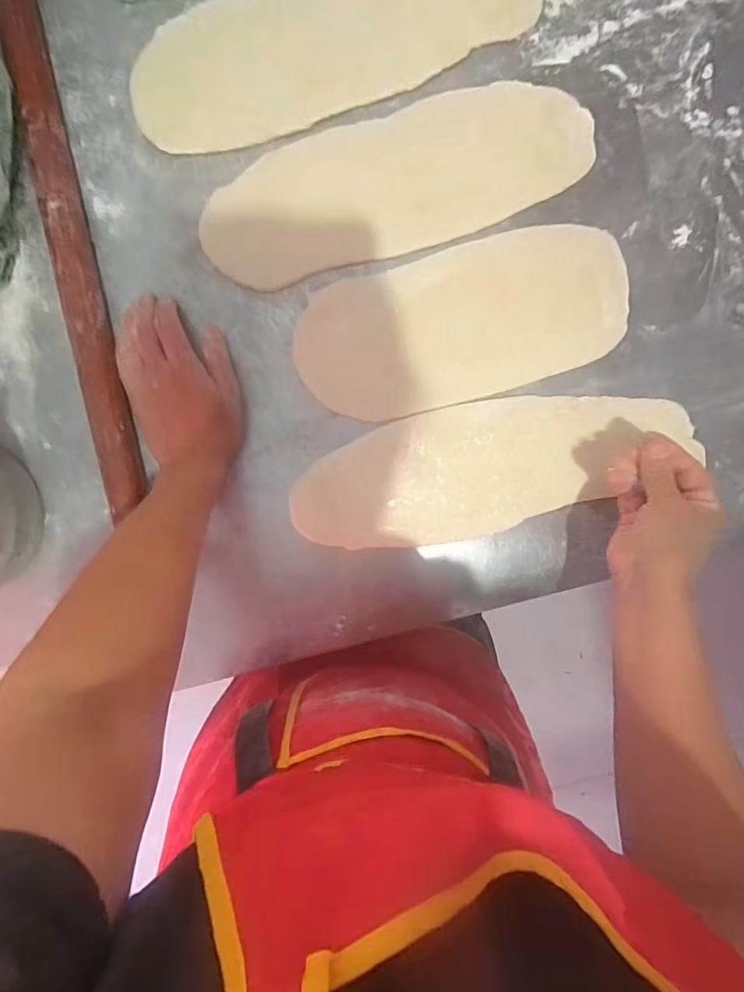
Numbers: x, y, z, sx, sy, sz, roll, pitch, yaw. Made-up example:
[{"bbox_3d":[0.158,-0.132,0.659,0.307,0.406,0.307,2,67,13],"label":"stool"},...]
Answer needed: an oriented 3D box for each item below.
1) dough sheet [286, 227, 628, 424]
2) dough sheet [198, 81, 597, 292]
[{"bbox_3d":[0.082,-0.150,0.423,0.289,0.007,0.124,-16,96,-1],"label":"dough sheet"},{"bbox_3d":[0.023,-0.267,0.408,0.329,0.008,0.107,-18,96,-1],"label":"dough sheet"}]

